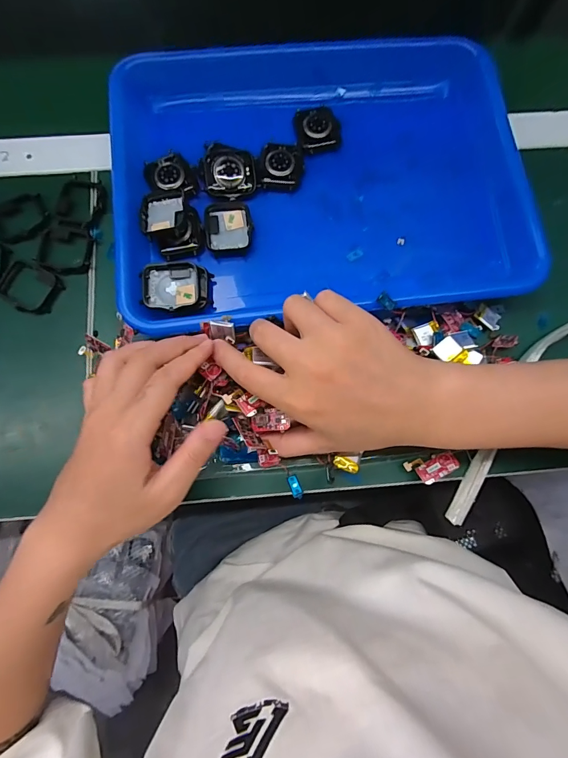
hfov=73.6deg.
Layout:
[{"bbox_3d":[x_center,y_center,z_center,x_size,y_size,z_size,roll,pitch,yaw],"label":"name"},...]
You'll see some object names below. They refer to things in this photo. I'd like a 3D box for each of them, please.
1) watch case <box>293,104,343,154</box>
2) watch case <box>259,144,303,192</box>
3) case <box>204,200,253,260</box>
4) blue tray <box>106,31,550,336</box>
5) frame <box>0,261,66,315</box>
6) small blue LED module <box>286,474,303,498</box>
[{"bbox_3d":[0.029,-0.216,0.330,0.038,0.010,0.043,-12,78,-4],"label":"watch case"},{"bbox_3d":[-0.002,-0.180,0.321,0.035,0.009,0.042,2,77,-1],"label":"watch case"},{"bbox_3d":[-0.045,-0.122,0.313,0.038,0.015,0.043,-9,77,-3],"label":"case"},{"bbox_3d":[0.028,-0.182,0.318,0.322,0.049,0.268,-7,77,-3],"label":"blue tray"},{"bbox_3d":[-0.210,-0.074,0.314,0.048,0.008,0.038,24,78,4],"label":"frame"},{"bbox_3d":[0.008,0.074,0.264,0.008,0.004,0.015,-24,75,-4],"label":"small blue LED module"}]

